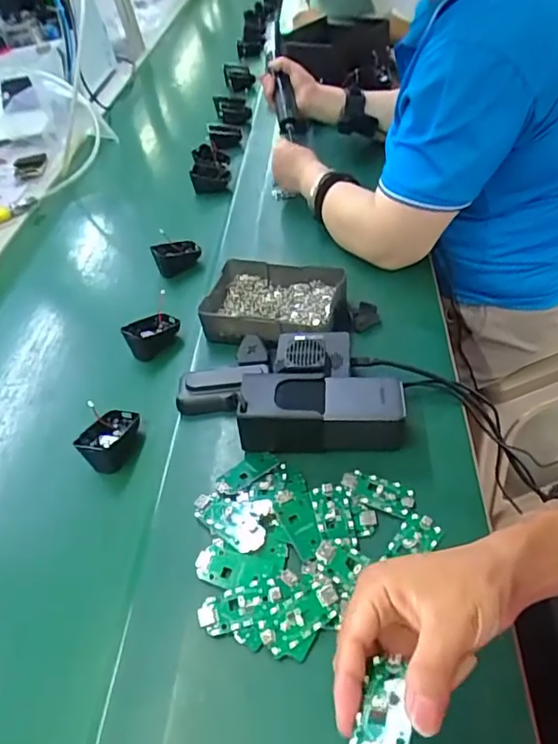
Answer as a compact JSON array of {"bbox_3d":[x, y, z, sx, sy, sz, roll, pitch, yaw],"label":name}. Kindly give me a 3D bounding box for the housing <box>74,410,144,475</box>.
[{"bbox_3d":[-0.175,0.070,0.573,0.043,0.035,0.066,11,49,23],"label":"housing"}]

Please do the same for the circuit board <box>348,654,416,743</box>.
[{"bbox_3d":[0.056,0.179,0.289,0.028,0.011,0.057,7,31,13],"label":"circuit board"}]

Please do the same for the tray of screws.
[{"bbox_3d":[-0.004,-0.082,0.671,0.174,0.043,0.130,7,48,16],"label":"tray of screws"}]

